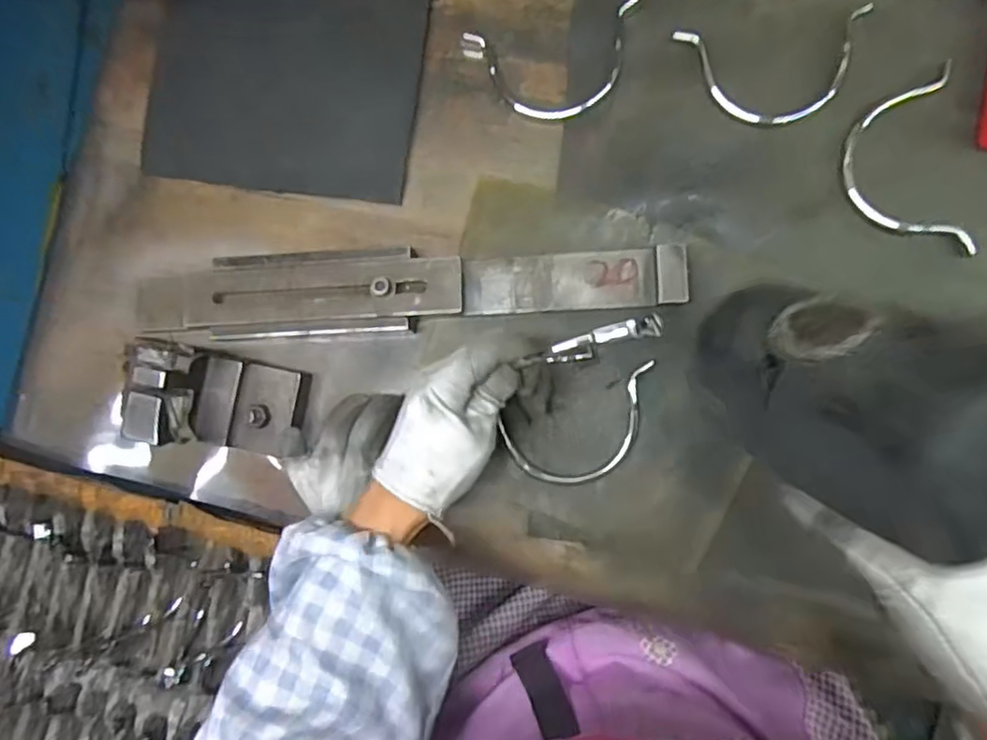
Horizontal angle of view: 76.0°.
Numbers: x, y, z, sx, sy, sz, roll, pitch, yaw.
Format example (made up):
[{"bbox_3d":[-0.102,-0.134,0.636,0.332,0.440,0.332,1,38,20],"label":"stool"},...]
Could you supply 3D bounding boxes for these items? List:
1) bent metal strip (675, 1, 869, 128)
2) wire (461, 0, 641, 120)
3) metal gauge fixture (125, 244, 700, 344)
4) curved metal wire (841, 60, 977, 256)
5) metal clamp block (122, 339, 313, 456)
[{"bbox_3d":[0.194,-0.204,0.423,0.132,0.007,0.074,-8,85,8],"label":"bent metal strip"},{"bbox_3d":[0.043,-0.214,0.447,0.124,0.015,0.068,-8,85,8],"label":"wire"},{"bbox_3d":[-0.067,-0.056,0.444,0.385,0.024,0.058,-2,86,8],"label":"metal gauge fixture"},{"bbox_3d":[0.266,-0.133,0.410,0.069,0.013,0.122,-5,89,16],"label":"curved metal wire"},{"bbox_3d":[-0.196,0.020,0.429,0.115,0.072,0.068,10,88,9],"label":"metal clamp block"}]

